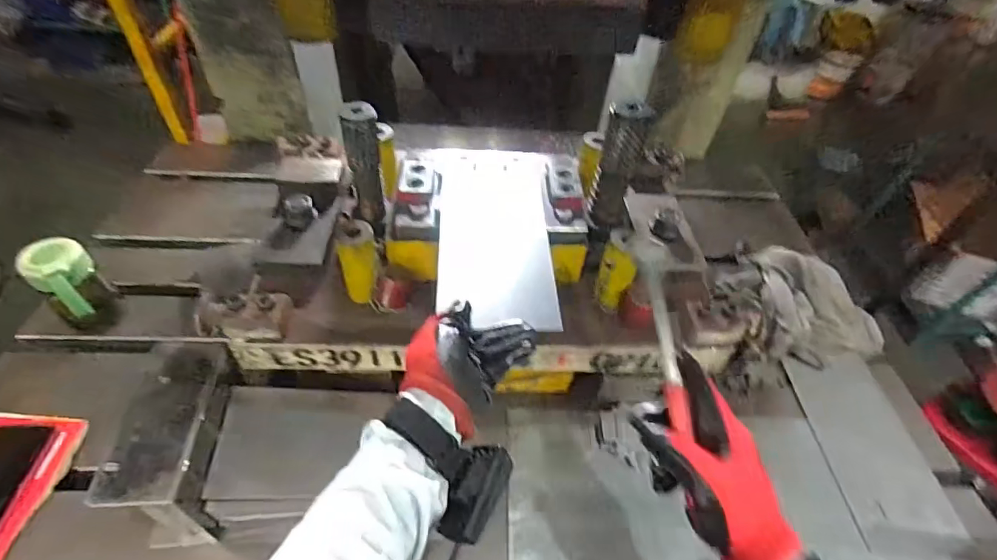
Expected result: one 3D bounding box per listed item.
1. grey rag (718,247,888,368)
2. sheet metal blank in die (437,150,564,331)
[{"bbox_3d":[0.461,0.031,0.747,0.177,0.061,0.198,-10,48,-14],"label":"grey rag"},{"bbox_3d":[-0.005,-0.066,0.560,0.125,0.010,0.292,3,48,-3],"label":"sheet metal blank in die"}]

